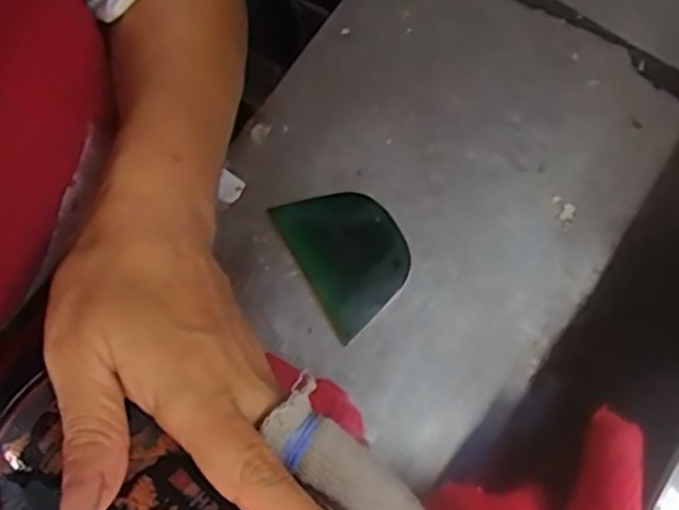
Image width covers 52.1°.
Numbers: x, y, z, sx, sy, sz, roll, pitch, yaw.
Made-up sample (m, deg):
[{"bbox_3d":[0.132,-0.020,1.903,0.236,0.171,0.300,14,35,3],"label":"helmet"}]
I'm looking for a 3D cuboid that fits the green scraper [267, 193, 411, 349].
[{"bbox_3d":[0.005,-0.001,0.378,0.055,0.011,0.078,-29,76,-8],"label":"green scraper"}]

